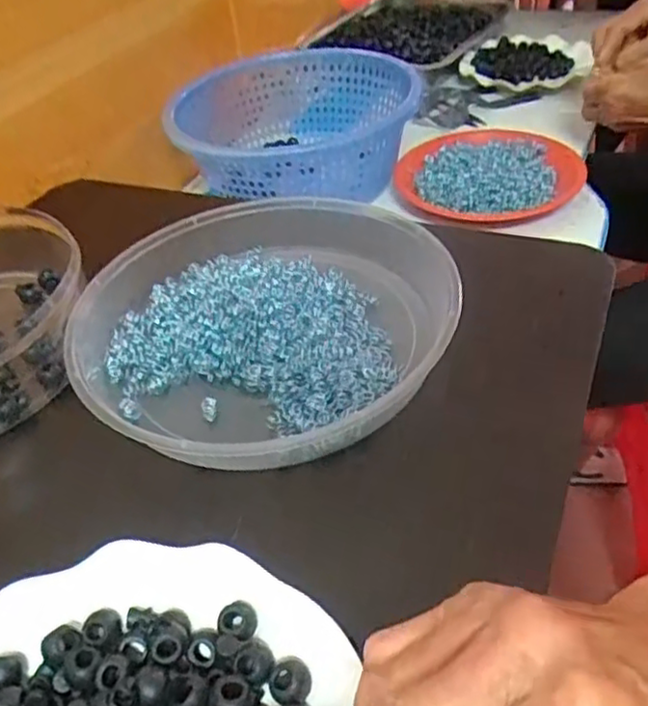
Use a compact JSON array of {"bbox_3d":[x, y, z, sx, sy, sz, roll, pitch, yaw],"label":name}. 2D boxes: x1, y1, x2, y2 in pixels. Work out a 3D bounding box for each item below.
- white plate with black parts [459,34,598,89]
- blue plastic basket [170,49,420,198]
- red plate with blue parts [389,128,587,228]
[{"bbox_3d":[0.286,-0.428,0.972,0.172,0.038,0.167,1,43,10],"label":"white plate with black parts"},{"bbox_3d":[-0.025,-0.244,0.765,0.243,0.100,0.278,4,43,12],"label":"blue plastic basket"},{"bbox_3d":[0.177,-0.192,0.723,0.181,0.020,0.179,-4,42,4],"label":"red plate with blue parts"}]

